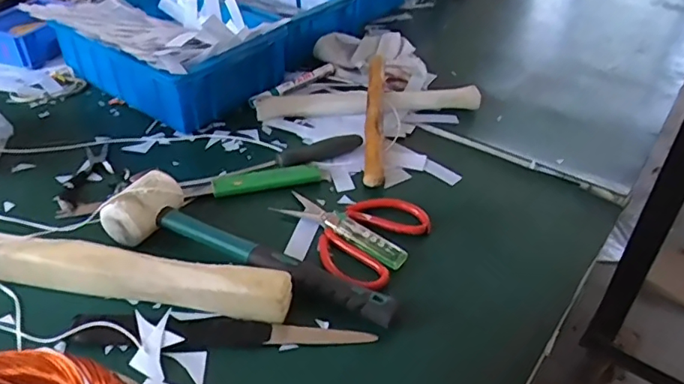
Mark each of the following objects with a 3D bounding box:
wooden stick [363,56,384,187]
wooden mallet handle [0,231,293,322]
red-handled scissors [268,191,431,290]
[{"bbox_3d":[0.039,-0.090,0.685,0.021,0.028,0.226,4,49,1],"label":"wooden stick"},{"bbox_3d":[-0.210,0.064,0.470,0.336,0.042,0.030,7,37,5],"label":"wooden mallet handle"},{"bbox_3d":[0.004,0.029,0.558,0.144,0.010,0.127,25,42,26],"label":"red-handled scissors"}]

